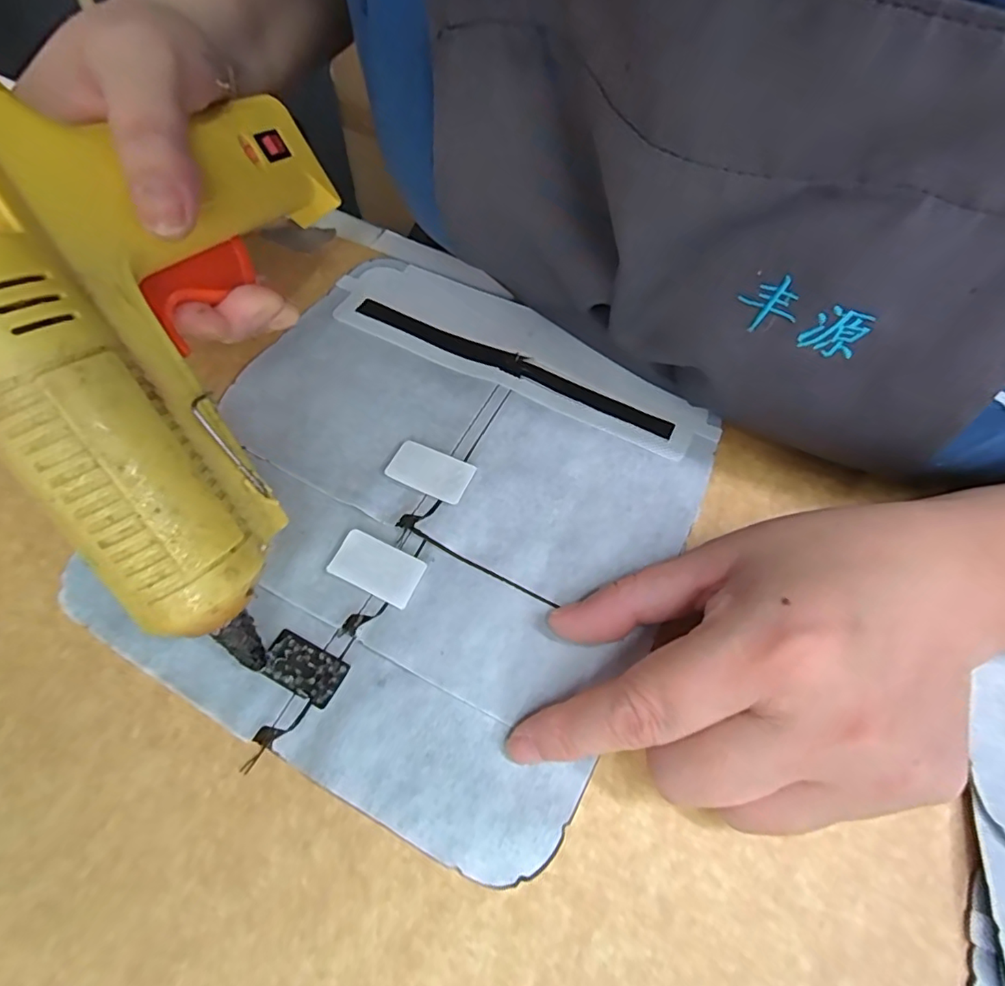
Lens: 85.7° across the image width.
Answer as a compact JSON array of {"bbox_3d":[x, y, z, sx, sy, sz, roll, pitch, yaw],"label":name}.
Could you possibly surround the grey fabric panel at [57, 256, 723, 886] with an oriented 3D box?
[{"bbox_3d":[-0.030,-0.002,0.218,0.192,0.008,0.207,27,64,10],"label":"grey fabric panel"}]

